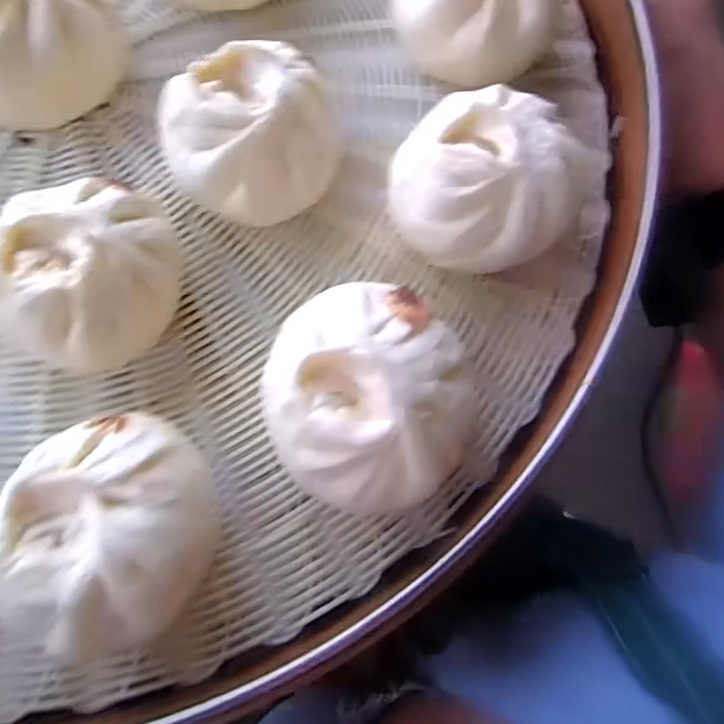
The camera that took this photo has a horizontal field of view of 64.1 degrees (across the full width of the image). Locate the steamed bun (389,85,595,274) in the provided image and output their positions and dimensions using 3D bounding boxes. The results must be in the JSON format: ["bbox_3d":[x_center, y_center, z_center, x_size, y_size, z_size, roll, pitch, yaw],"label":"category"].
[{"bbox_3d":[0.046,-0.063,0.218,0.067,0.047,0.056,-28,71,-14],"label":"steamed bun"}]

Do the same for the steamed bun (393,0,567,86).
[{"bbox_3d":[0.050,-0.154,0.238,0.069,0.046,0.066,19,66,5],"label":"steamed bun"}]

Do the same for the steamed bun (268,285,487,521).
[{"bbox_3d":[0.009,0.010,0.195,0.078,0.044,0.067,-29,71,-15],"label":"steamed bun"}]

